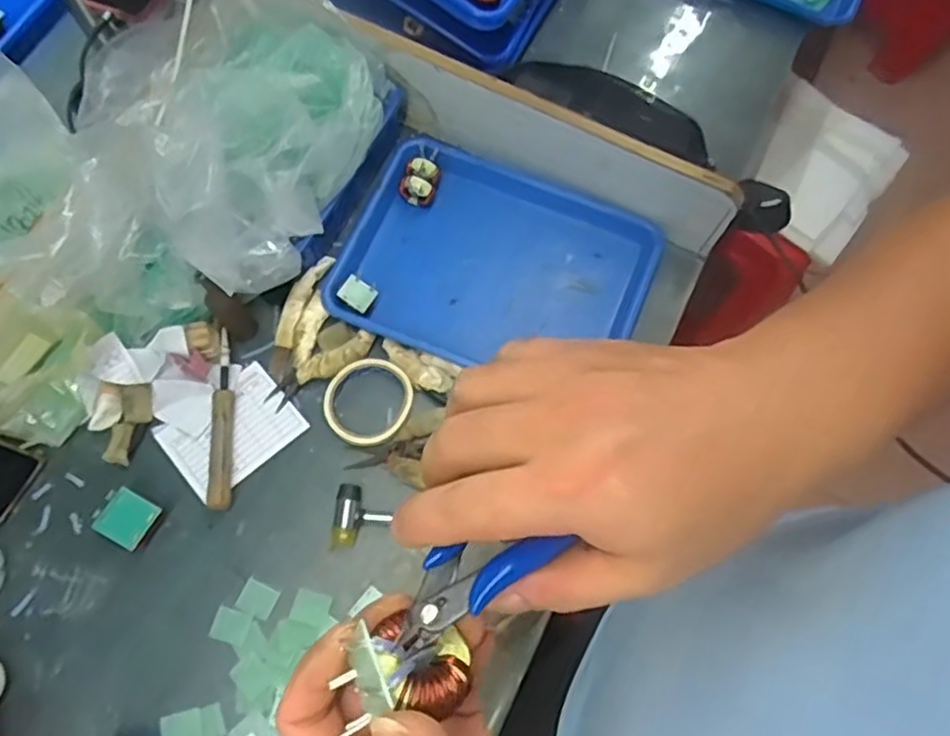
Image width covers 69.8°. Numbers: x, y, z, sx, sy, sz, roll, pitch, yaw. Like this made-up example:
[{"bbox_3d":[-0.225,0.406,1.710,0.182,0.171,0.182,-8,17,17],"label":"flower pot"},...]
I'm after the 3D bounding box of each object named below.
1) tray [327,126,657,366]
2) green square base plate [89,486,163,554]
[{"bbox_3d":[0.028,-0.115,0.783,0.340,0.044,0.254,18,72,4],"label":"tray"},{"bbox_3d":[-0.335,0.144,0.654,0.050,0.010,0.048,30,75,6],"label":"green square base plate"}]

